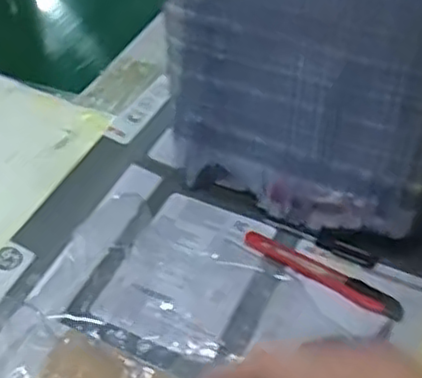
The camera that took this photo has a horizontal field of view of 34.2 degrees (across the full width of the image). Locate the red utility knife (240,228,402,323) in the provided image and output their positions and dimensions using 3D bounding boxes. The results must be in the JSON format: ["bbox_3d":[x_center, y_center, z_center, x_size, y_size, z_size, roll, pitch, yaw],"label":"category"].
[{"bbox_3d":[0.080,0.060,0.493,0.125,0.005,0.020,27,52,24],"label":"red utility knife"}]

